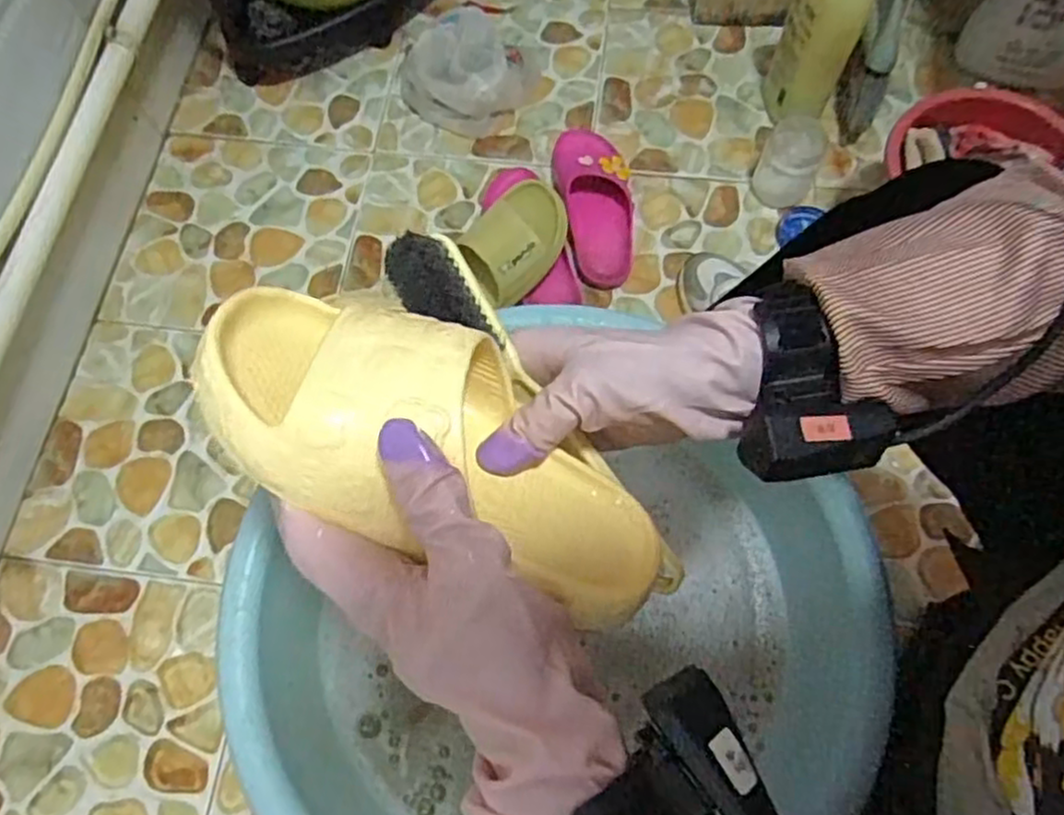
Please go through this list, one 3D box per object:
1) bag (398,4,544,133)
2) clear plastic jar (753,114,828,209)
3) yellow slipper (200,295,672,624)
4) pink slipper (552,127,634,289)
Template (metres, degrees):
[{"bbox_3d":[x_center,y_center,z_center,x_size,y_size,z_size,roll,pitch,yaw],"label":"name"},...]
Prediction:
[{"bbox_3d":[-0.089,-0.495,1.050,0.198,0.086,0.173,-42,73,-12],"label":"bag"},{"bbox_3d":[0.330,-0.315,0.958,0.070,0.097,0.074,-1,70,2],"label":"clear plastic jar"},{"bbox_3d":[-0.038,0.020,0.339,0.223,0.070,0.097,30,72,-16],"label":"yellow slipper"},{"bbox_3d":[0.085,-0.269,0.974,0.096,0.055,0.227,-8,70,0],"label":"pink slipper"}]

